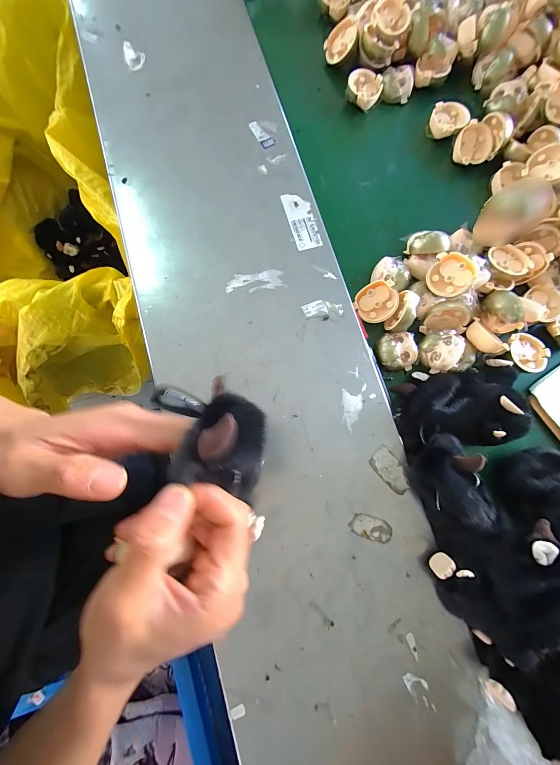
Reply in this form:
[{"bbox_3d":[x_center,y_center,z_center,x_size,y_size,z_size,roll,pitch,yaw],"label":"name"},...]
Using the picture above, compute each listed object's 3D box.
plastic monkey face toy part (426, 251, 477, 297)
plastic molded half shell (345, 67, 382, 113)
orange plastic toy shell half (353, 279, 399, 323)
[{"bbox_3d":[0.199,-0.126,0.334,0.048,0.018,0.048,5,99,30],"label":"plastic monkey face toy part"},{"bbox_3d":[0.119,-0.415,0.412,0.048,0.027,0.045,22,80,3],"label":"plastic molded half shell"},{"bbox_3d":[0.119,-0.098,0.351,0.048,0.014,0.048,3,98,22],"label":"orange plastic toy shell half"}]

